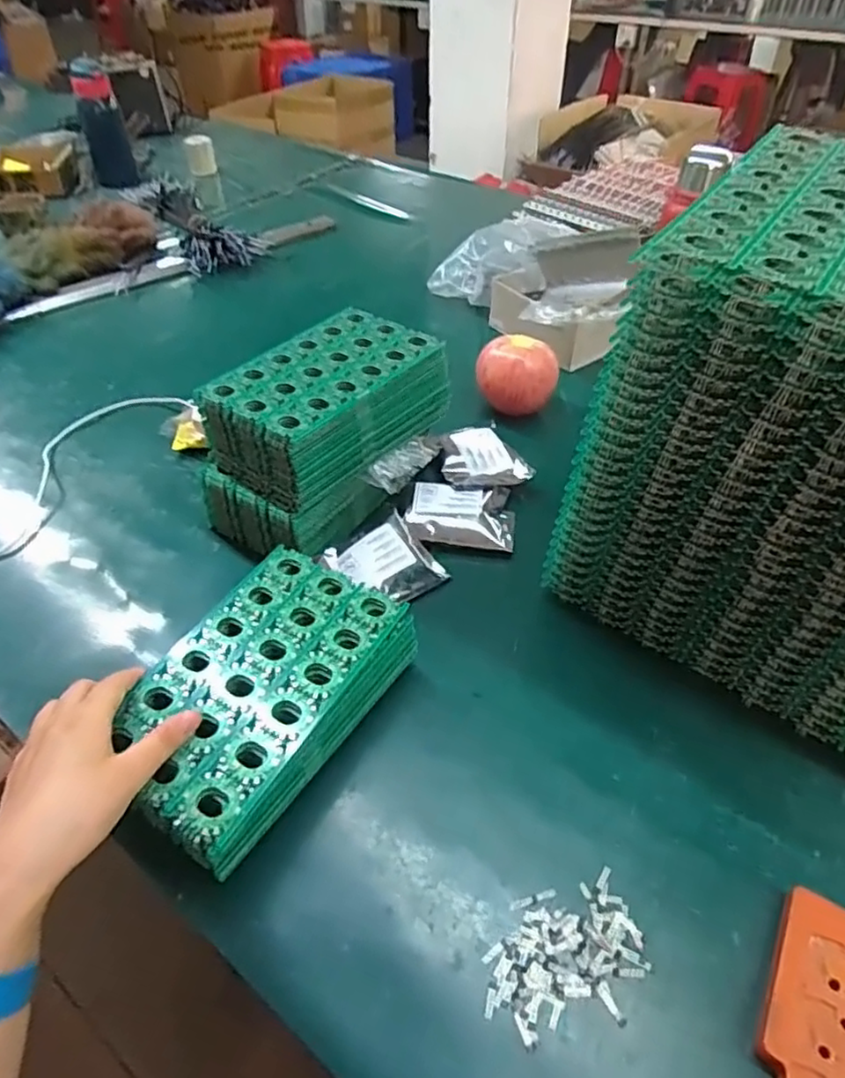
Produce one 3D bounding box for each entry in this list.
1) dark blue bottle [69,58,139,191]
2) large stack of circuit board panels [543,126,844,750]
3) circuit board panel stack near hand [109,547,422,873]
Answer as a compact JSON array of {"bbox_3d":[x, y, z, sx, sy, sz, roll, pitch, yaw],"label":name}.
[{"bbox_3d":[-0.647,-0.835,1.332,0.082,0.204,0.074,-1,44,0],"label":"dark blue bottle"},{"bbox_3d":[0.246,-0.055,0.436,0.232,0.306,0.177,32,53,29],"label":"large stack of circuit board panels"},{"bbox_3d":[-0.112,0.104,0.458,0.126,0.044,0.206,24,49,23],"label":"circuit board panel stack near hand"}]

